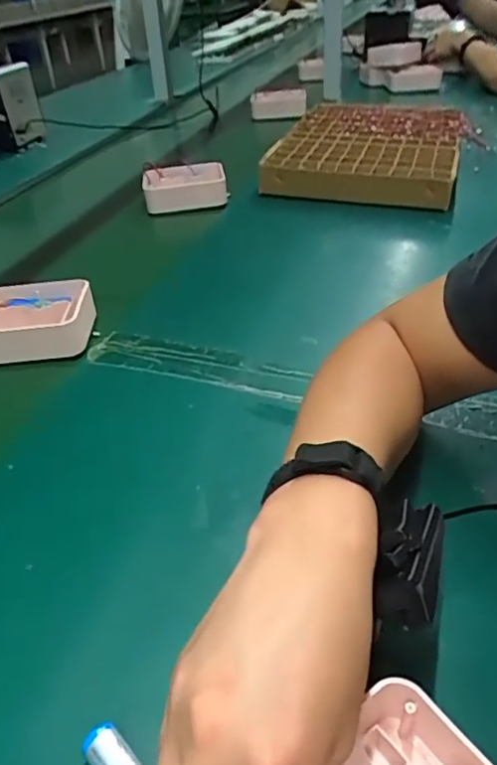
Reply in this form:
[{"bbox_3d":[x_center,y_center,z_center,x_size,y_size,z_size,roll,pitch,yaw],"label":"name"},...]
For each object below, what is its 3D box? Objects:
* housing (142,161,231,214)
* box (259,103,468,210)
[{"bbox_3d":[-0.104,-0.324,0.962,0.133,0.050,0.094,-6,36,-8],"label":"housing"},{"bbox_3d":[0.218,-0.420,1.043,0.293,0.051,0.426,10,37,13],"label":"box"}]

